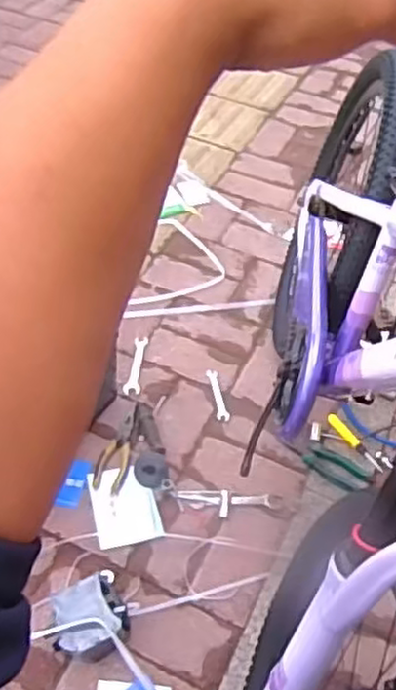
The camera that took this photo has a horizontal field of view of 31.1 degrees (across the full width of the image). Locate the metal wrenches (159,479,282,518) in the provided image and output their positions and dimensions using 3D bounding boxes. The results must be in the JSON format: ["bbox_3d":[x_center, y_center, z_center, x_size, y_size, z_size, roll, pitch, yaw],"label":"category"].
[{"bbox_3d":[0.041,0.252,1.163,0.194,0.024,0.054,5,48,0],"label":"metal wrenches"}]

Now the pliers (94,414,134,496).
[{"bbox_3d":[-0.138,0.183,1.228,0.052,0.010,0.164,12,48,6],"label":"pliers"}]

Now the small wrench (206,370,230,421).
[{"bbox_3d":[0.037,0.094,1.321,0.024,0.007,0.108,-7,49,-10],"label":"small wrench"}]

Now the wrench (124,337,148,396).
[{"bbox_3d":[-0.118,0.038,1.370,0.031,0.011,0.146,5,48,0],"label":"wrench"}]

